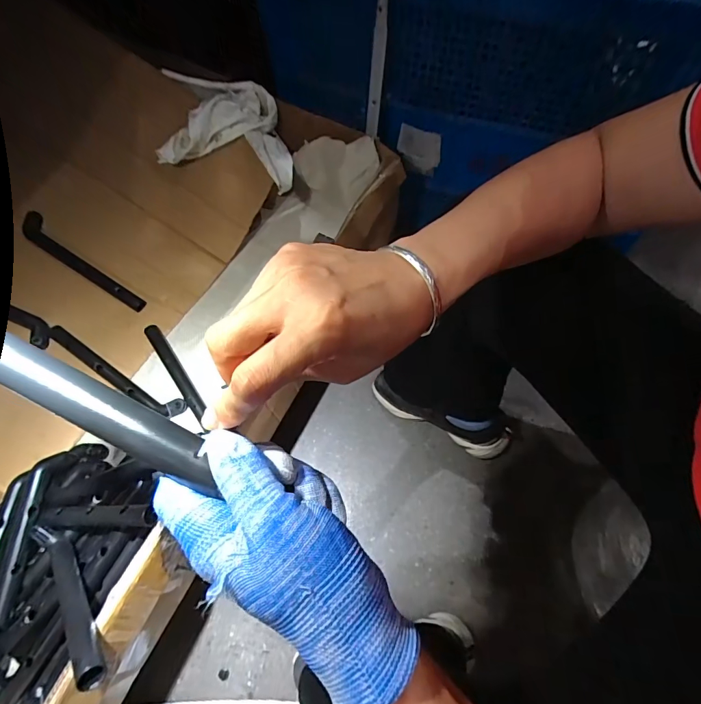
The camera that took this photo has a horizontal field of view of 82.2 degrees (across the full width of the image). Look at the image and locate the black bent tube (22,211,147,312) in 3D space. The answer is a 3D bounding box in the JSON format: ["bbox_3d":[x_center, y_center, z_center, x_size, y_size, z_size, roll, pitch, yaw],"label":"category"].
[{"bbox_3d":[-0.467,-0.152,0.705,0.250,0.023,0.043,36,69,-1],"label":"black bent tube"}]

